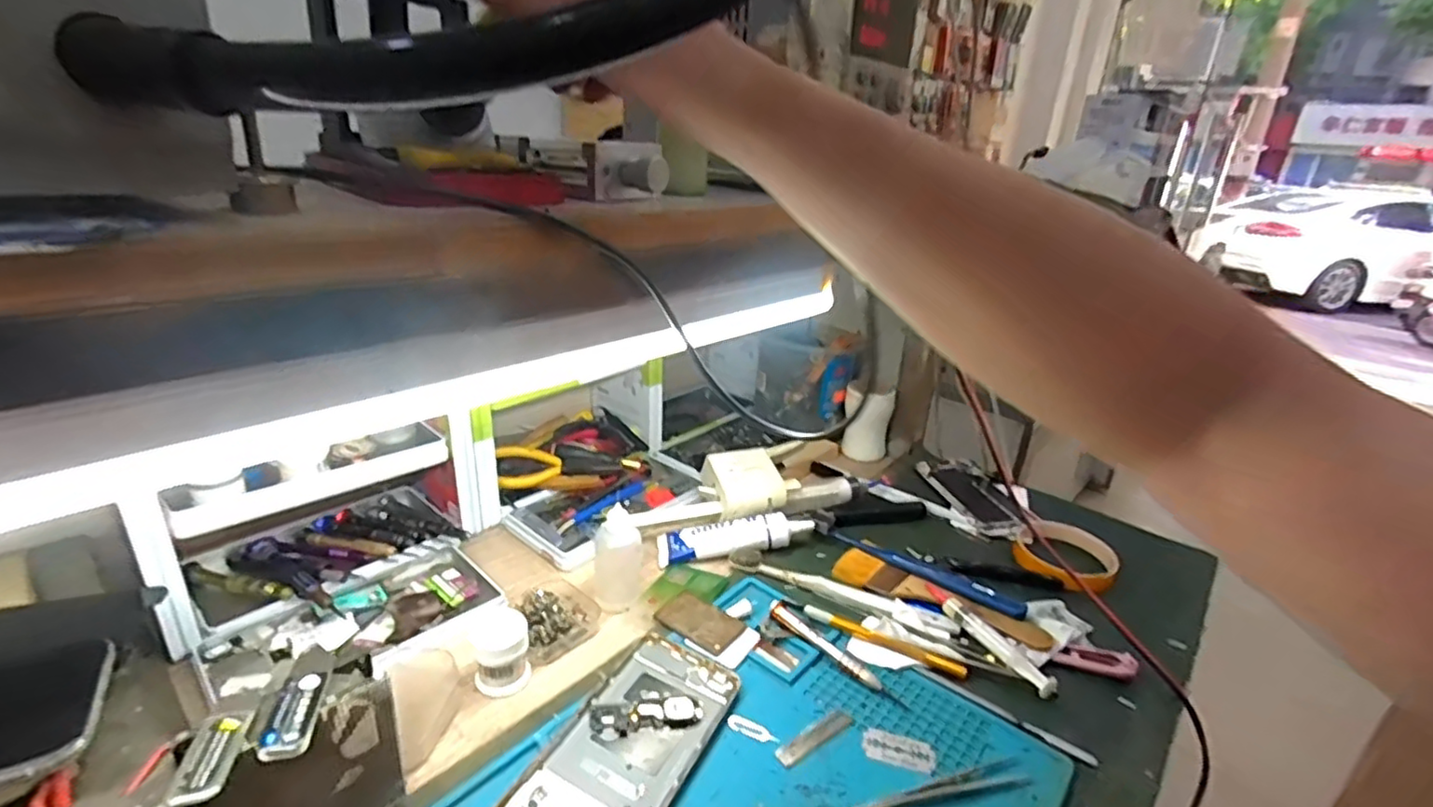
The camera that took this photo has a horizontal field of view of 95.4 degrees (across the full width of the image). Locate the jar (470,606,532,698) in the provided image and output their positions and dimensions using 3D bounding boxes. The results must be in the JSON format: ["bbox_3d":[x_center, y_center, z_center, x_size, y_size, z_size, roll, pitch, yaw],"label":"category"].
[{"bbox_3d":[-0.141,0.164,0.430,0.034,0.041,0.036,3,23,-1],"label":"jar"}]

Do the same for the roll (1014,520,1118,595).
[{"bbox_3d":[0.310,0.135,0.581,0.079,0.016,0.094,17,26,29],"label":"roll"}]

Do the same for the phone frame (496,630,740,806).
[{"bbox_3d":[-0.051,0.199,0.380,0.074,0.008,0.164,14,25,23],"label":"phone frame"}]

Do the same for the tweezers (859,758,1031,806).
[{"bbox_3d":[0.117,0.219,0.366,0.131,0.004,0.017,-3,24,-16],"label":"tweezers"}]

